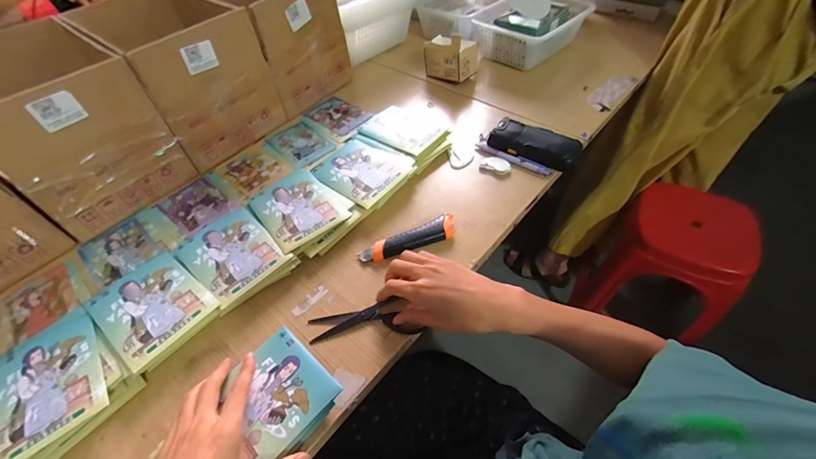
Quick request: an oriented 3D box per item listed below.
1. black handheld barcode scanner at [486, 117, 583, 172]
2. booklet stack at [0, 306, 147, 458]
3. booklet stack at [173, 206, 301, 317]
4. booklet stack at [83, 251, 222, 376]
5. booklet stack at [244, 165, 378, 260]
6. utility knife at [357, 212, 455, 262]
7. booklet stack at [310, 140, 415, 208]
[{"bbox_3d":[0.220,-0.150,0.626,0.149,0.029,0.064,25,56,22],"label":"black handheld barcode scanner"},{"bbox_3d":[-0.405,0.168,0.413,0.169,0.031,0.120,35,60,27],"label":"booklet stack"},{"bbox_3d":[-0.243,0.040,0.507,0.109,0.032,0.148,-38,58,-25],"label":"booklet stack"},{"bbox_3d":[-0.321,0.103,0.460,0.141,0.034,0.109,32,59,26],"label":"booklet stack"},{"bbox_3d":[-0.158,-0.027,0.555,0.128,0.031,0.153,-38,58,-25],"label":"booklet stack"},{"bbox_3d":[0.002,0.015,0.522,0.147,0.021,0.035,-19,52,-12],"label":"utility knife"},{"bbox_3d":[-0.073,-0.092,0.602,0.140,0.032,0.121,28,57,23],"label":"booklet stack"}]

